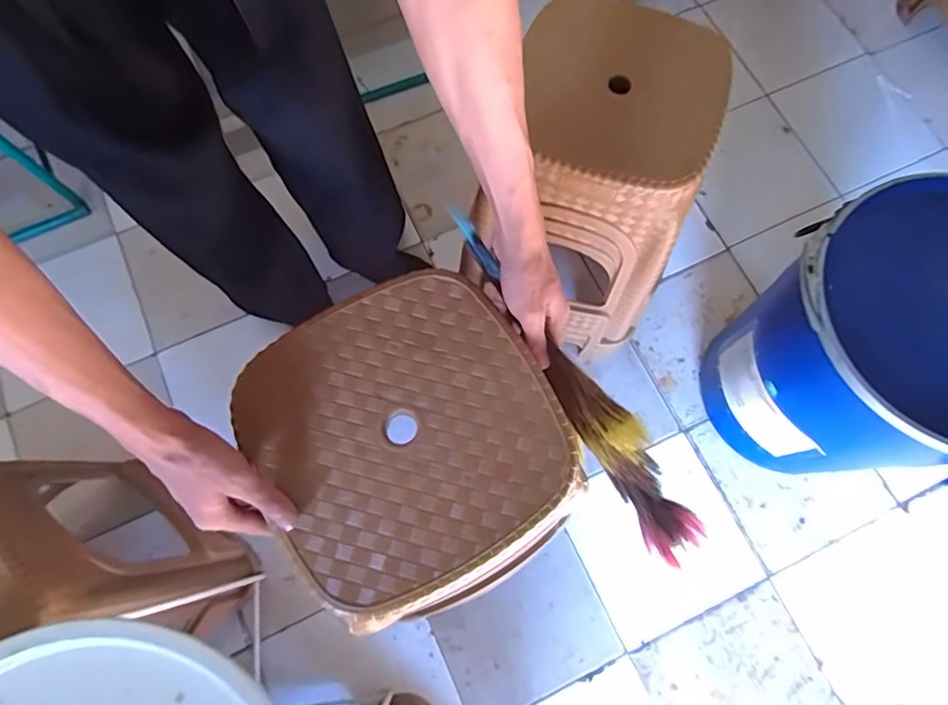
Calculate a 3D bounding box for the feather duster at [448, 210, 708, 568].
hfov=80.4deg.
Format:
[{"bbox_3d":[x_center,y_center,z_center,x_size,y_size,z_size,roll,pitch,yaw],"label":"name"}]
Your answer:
[{"bbox_3d":[0.094,0.032,0.539,0.057,0.055,0.380,-35,92,-11],"label":"feather duster"}]

